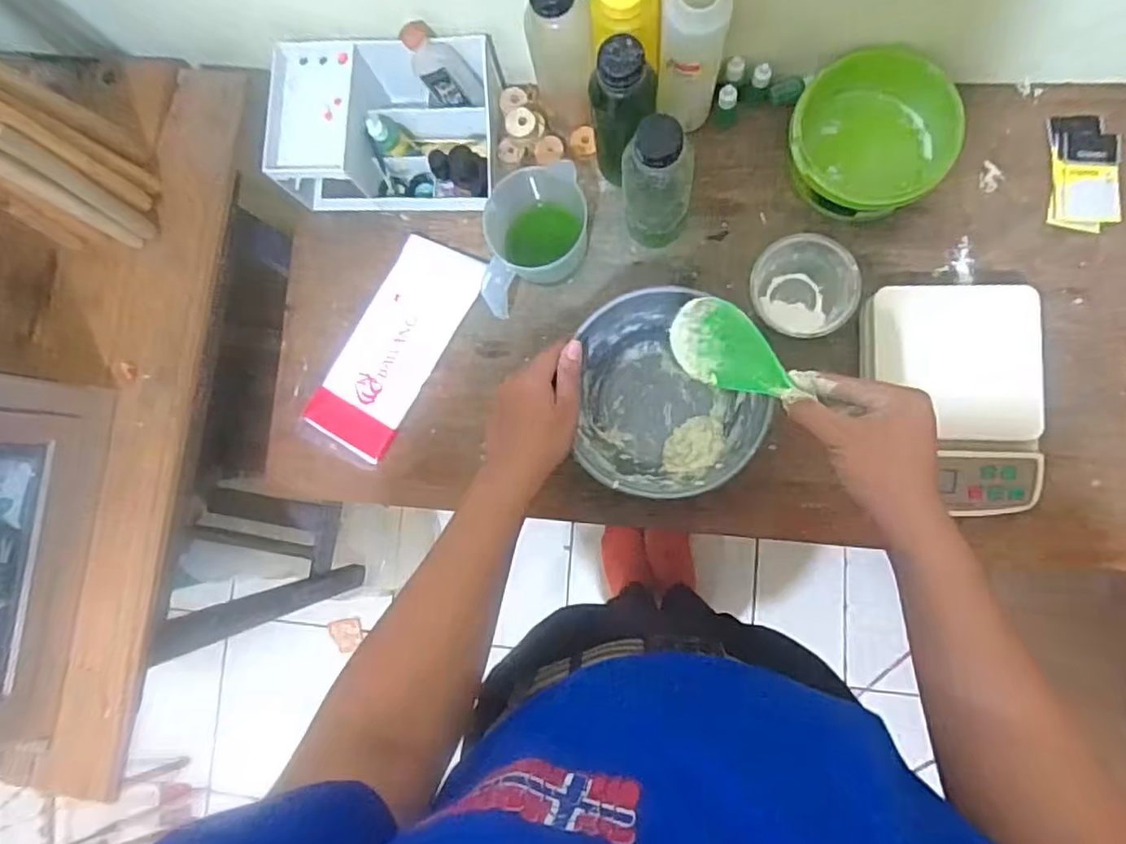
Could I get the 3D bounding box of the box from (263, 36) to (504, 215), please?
[{"bbox_3d":[-0.191,-0.331,0.711,0.232,0.090,0.176,6,85,8],"label":"box"}]

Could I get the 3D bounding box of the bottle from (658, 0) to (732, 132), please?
[{"bbox_3d":[0.124,-0.344,0.626,0.056,0.183,0.047,11,86,8],"label":"bottle"}]

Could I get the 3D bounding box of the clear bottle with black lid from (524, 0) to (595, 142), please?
[{"bbox_3d":[-0.007,-0.375,0.641,0.062,0.171,0.067,-14,83,5],"label":"clear bottle with black lid"}]

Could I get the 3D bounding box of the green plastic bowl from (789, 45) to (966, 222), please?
[{"bbox_3d":[0.313,-0.288,0.664,0.155,0.055,0.147,-1,84,7],"label":"green plastic bowl"}]

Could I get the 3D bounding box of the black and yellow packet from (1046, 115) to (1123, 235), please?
[{"bbox_3d":[0.532,-0.257,0.662,0.064,0.009,0.124,4,85,7],"label":"black and yellow packet"}]

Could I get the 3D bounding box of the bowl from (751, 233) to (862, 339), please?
[{"bbox_3d":[0.243,-0.136,0.665,0.099,0.065,0.092,-1,84,7],"label":"bowl"}]

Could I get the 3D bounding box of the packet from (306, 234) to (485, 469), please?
[{"bbox_3d":[-0.189,-0.088,0.733,0.102,0.014,0.253,31,89,9],"label":"packet"}]

